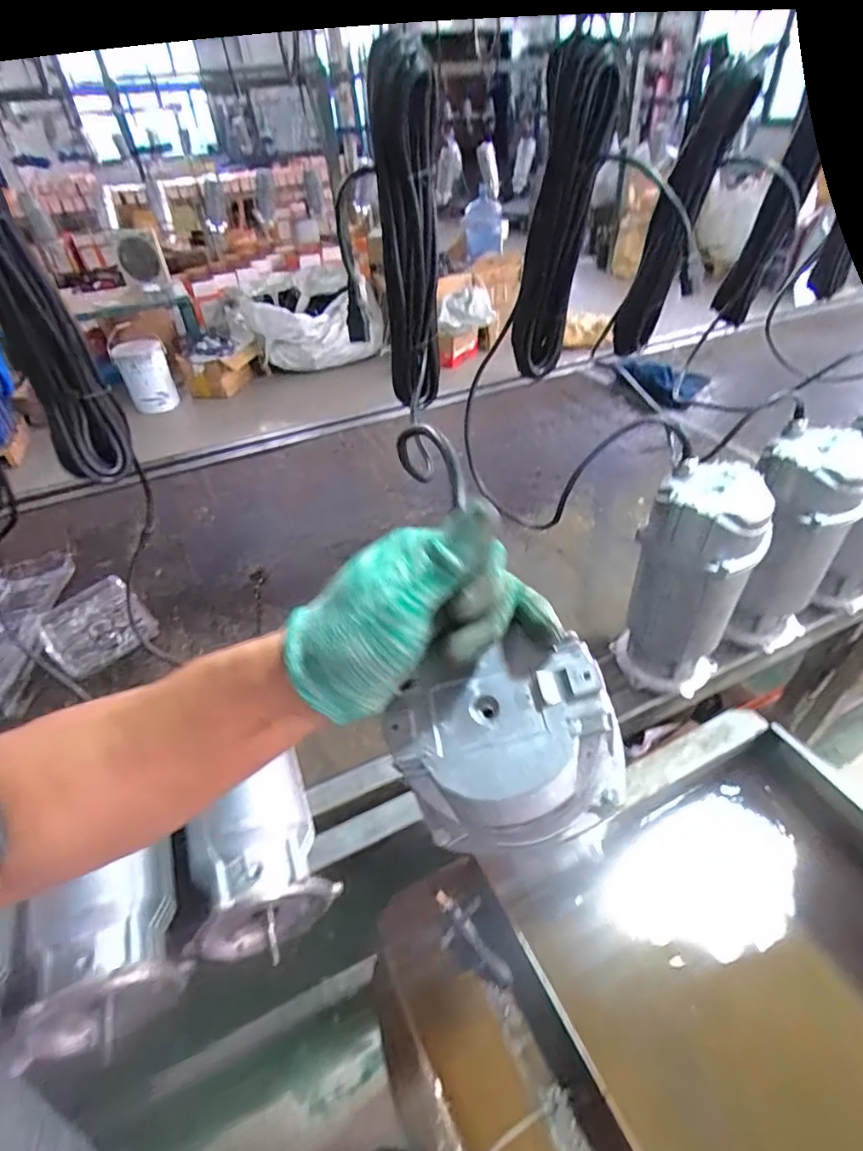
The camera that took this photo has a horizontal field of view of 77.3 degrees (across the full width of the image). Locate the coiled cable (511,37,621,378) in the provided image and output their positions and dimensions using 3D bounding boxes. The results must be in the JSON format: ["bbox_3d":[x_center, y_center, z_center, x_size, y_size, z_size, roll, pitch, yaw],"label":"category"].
[{"bbox_3d":[0.154,-0.415,0.657,0.098,0.325,0.050,4,43,9],"label":"coiled cable"}]

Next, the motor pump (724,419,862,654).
[{"bbox_3d":[0.481,-0.039,0.732,0.126,0.287,0.110,-5,42,-1],"label":"motor pump"}]

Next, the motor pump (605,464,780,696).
[{"bbox_3d":[0.323,0.024,0.698,0.128,0.316,0.114,32,53,33],"label":"motor pump"}]

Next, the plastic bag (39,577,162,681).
[{"bbox_3d":[-0.554,0.081,0.897,0.148,0.032,0.159,-35,50,-29],"label":"plastic bag"}]

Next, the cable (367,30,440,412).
[{"bbox_3d":[-0.023,-0.341,0.582,0.063,0.328,0.088,-3,42,2],"label":"cable"}]

